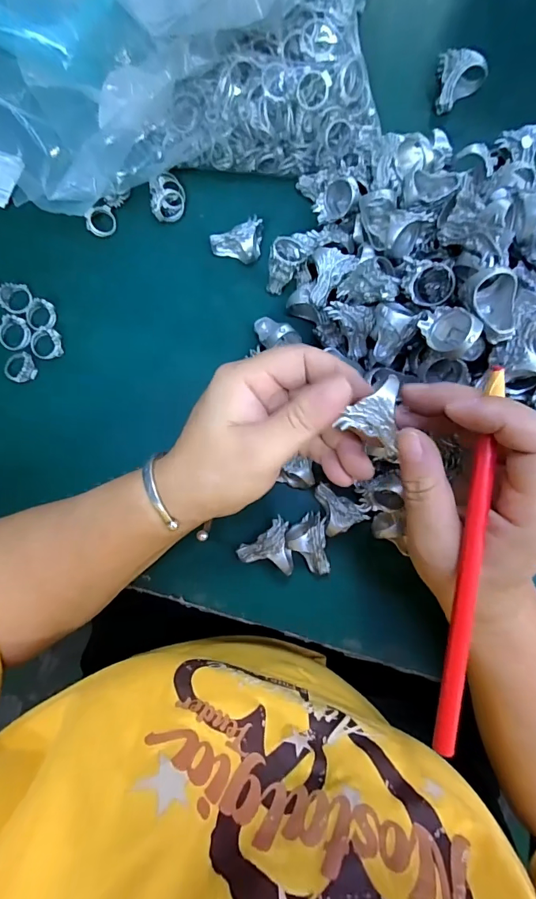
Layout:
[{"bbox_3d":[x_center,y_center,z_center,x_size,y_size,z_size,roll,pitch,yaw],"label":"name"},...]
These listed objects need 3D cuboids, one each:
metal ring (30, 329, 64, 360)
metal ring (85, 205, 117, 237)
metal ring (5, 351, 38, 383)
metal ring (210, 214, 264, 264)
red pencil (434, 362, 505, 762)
[{"bbox_3d":[-0.160,-0.076,0.305,0.021,0.006,0.021,0,83,0],"label":"metal ring"},{"bbox_3d":[-0.124,-0.169,0.315,0.021,0.009,0.020,0,83,0],"label":"metal ring"},{"bbox_3d":[-0.178,-0.059,0.304,0.021,0.005,0.022,0,83,0],"label":"metal ring"},{"bbox_3d":[-0.023,-0.152,0.308,0.035,0.019,0.029,8,84,1],"label":"metal ring"},{"bbox_3d":[0.090,0.048,0.188,0.009,0.008,0.168,9,87,1],"label":"red pencil"}]

